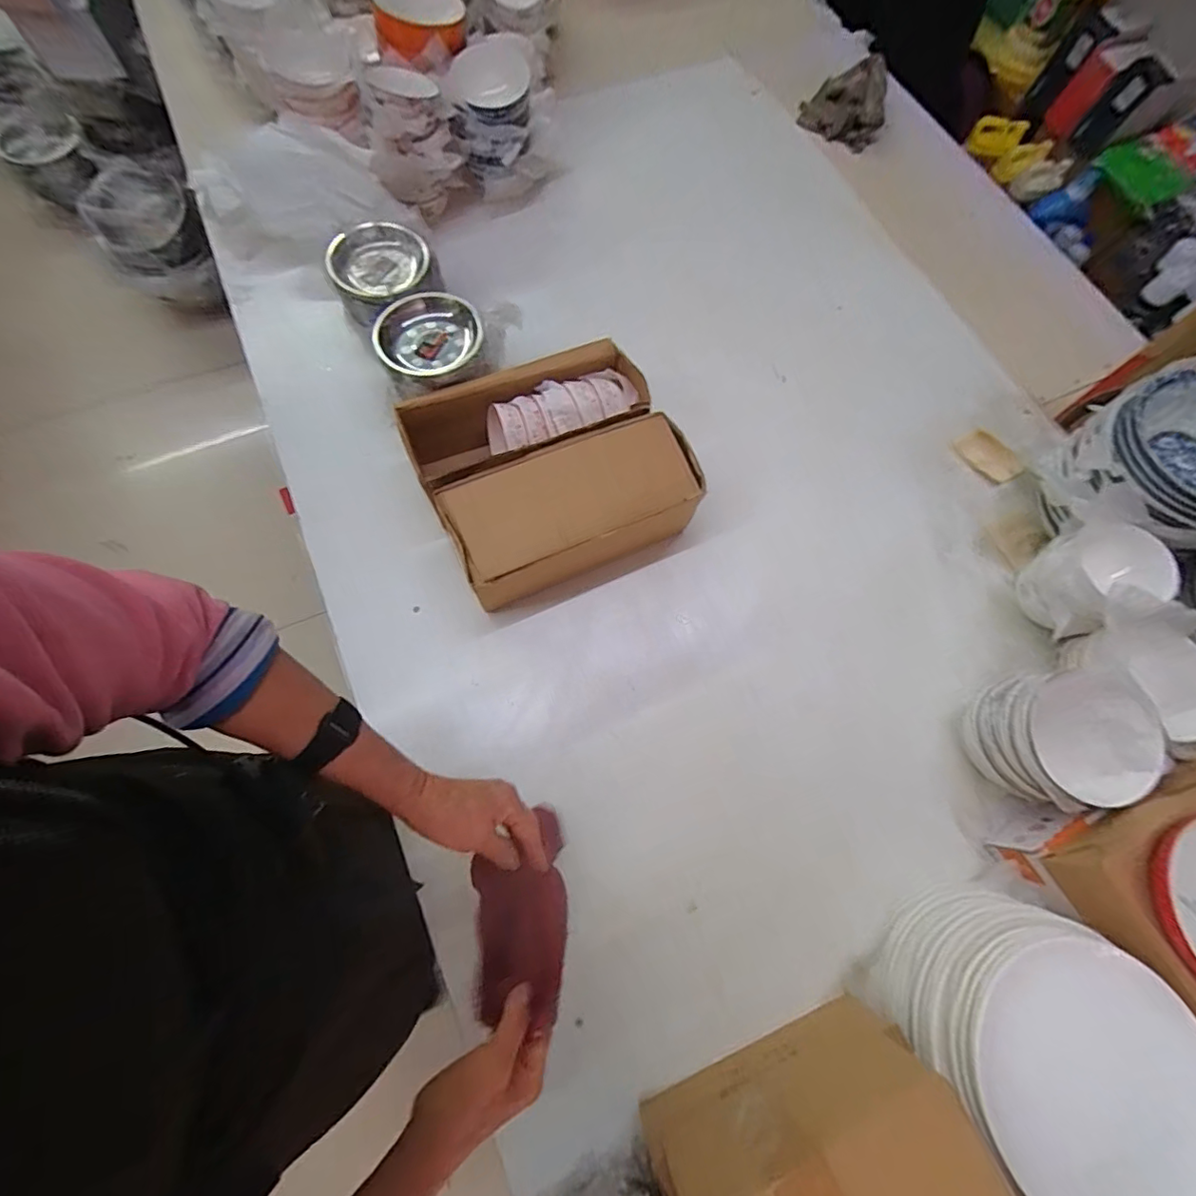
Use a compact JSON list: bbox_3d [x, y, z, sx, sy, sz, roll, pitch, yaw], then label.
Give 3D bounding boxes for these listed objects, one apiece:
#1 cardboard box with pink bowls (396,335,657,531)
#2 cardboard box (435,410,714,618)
[{"bbox_3d":[-0.098,-0.243,0.808,0.347,0.141,0.176,-21,73,-9],"label":"cardboard box with pink bowls"},{"bbox_3d":[-0.033,-0.119,0.769,0.334,0.143,0.146,-23,73,-10],"label":"cardboard box"}]

